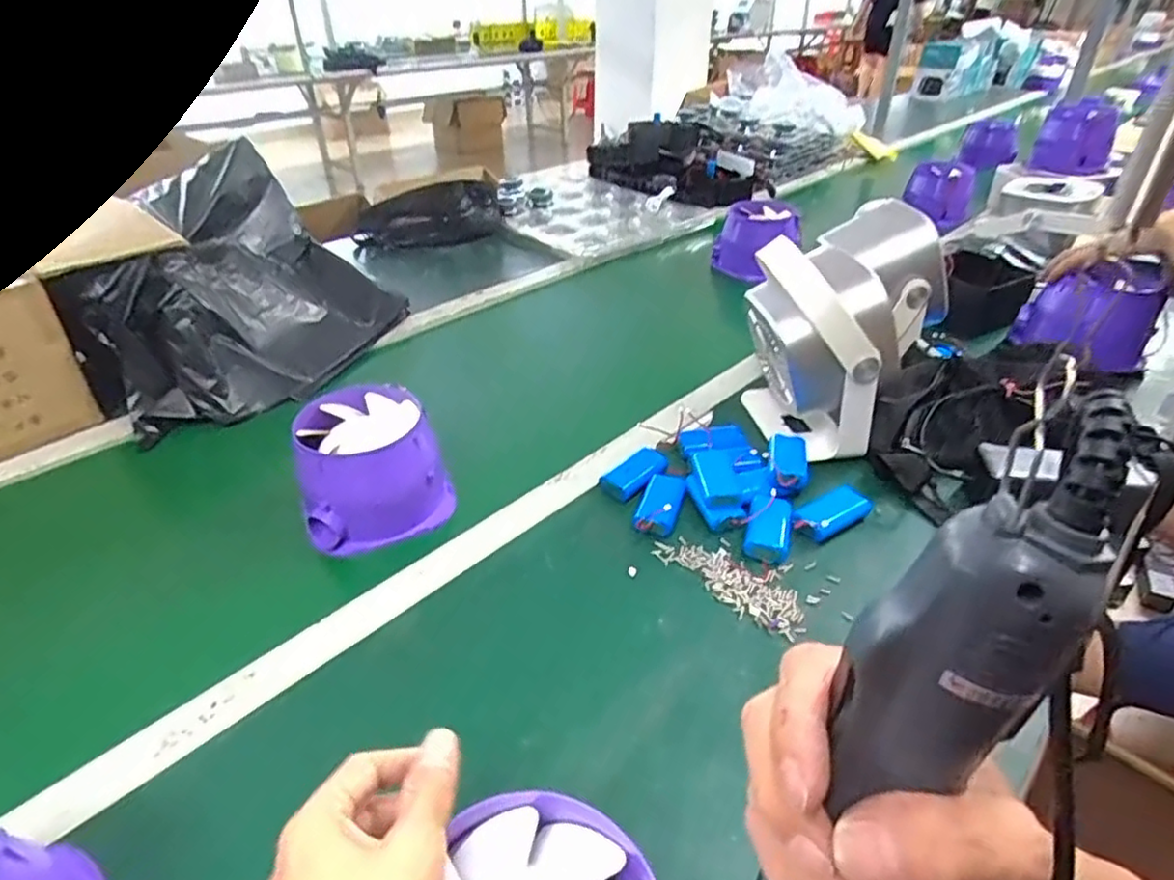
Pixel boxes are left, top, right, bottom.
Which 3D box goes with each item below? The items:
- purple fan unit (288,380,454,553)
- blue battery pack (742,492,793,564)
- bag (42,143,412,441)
[{"bbox_3d":[-0.205,0.019,0.615,0.124,0.084,0.134,-14,38,-18],"label":"purple fan unit"},{"bbox_3d":[0.164,0.074,0.586,0.037,0.019,0.081,9,37,13],"label":"blue battery pack"},{"bbox_3d":[-0.457,-0.198,0.832,0.255,0.209,0.374,16,39,22],"label":"bag"}]

